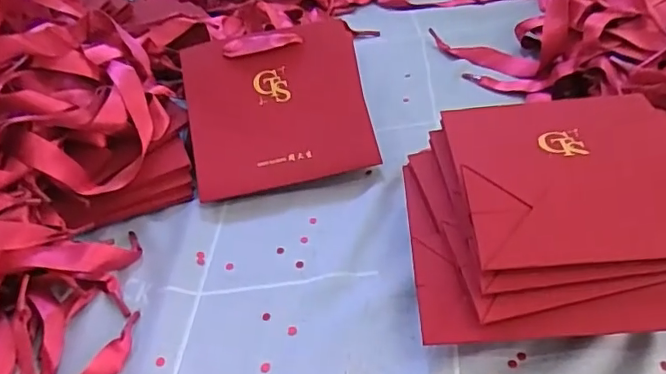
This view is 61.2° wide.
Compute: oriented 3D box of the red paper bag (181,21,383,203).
[{"bbox_3d":[-0.044,-0.065,0.457,0.142,0.016,0.136,-12,69,-3],"label":"red paper bag"}]

